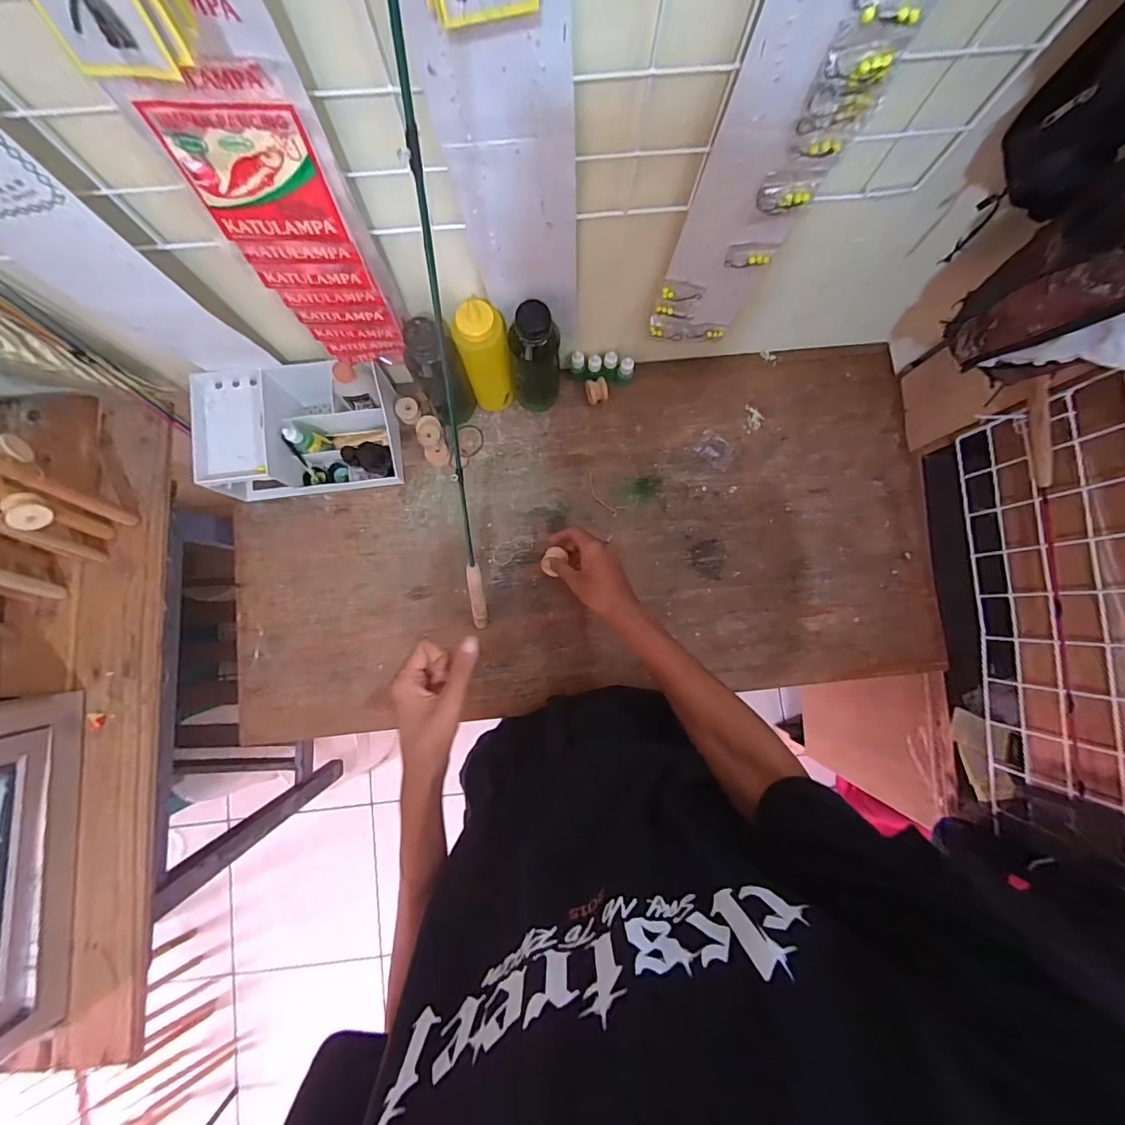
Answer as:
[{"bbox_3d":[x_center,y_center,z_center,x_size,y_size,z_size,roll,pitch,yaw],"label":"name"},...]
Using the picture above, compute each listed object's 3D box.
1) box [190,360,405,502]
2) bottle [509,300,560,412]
[{"bbox_3d":[-0.350,-0.175,0.658,0.233,0.097,0.150,-4,84,-2],"label":"box"},{"bbox_3d":[-0.034,-0.257,0.629,0.069,0.187,0.055,2,84,-1],"label":"bottle"}]

